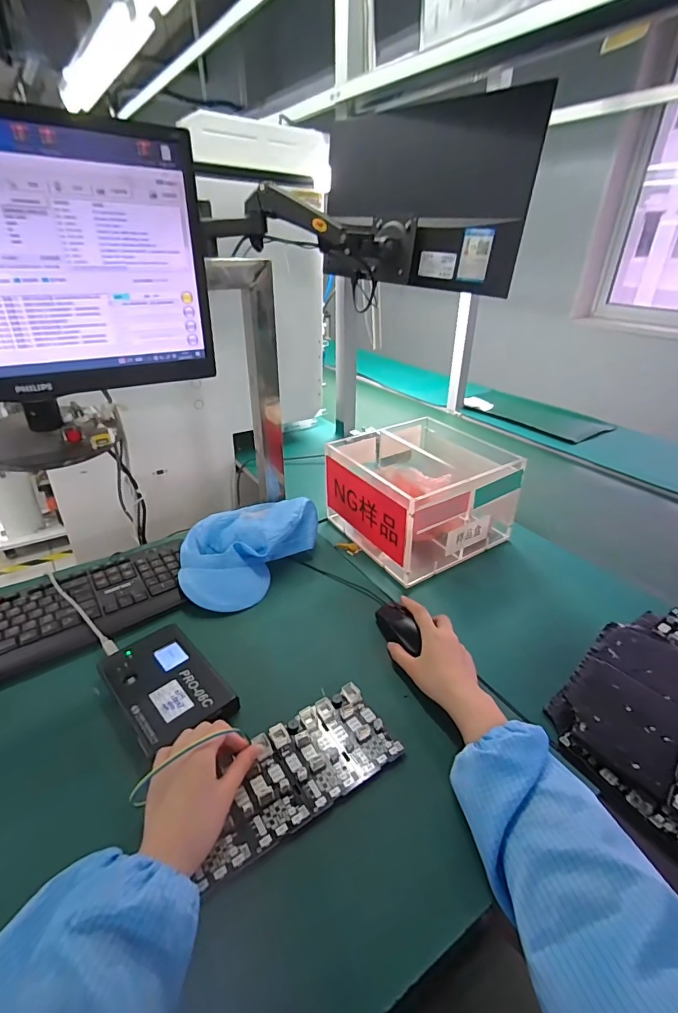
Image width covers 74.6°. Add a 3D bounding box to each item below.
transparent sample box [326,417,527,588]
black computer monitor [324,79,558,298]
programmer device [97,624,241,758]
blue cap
[{"bbox_3d":[0.139,-0.030,0.853,0.265,0.176,0.303,-18,35,-28],"label":"transparent sample box"},{"bbox_3d":[0.148,-0.589,0.861,0.073,0.288,0.489,-11,31,-40],"label":"black computer monitor"},{"bbox_3d":[-0.200,0.207,0.517,0.101,0.024,0.159,-24,39,-36],"label":"programmer device"},{"bbox_3d":[-0.163,0.061,0.720,0.172,0.081,0.237,18,35,27],"label":"blue cap"}]

